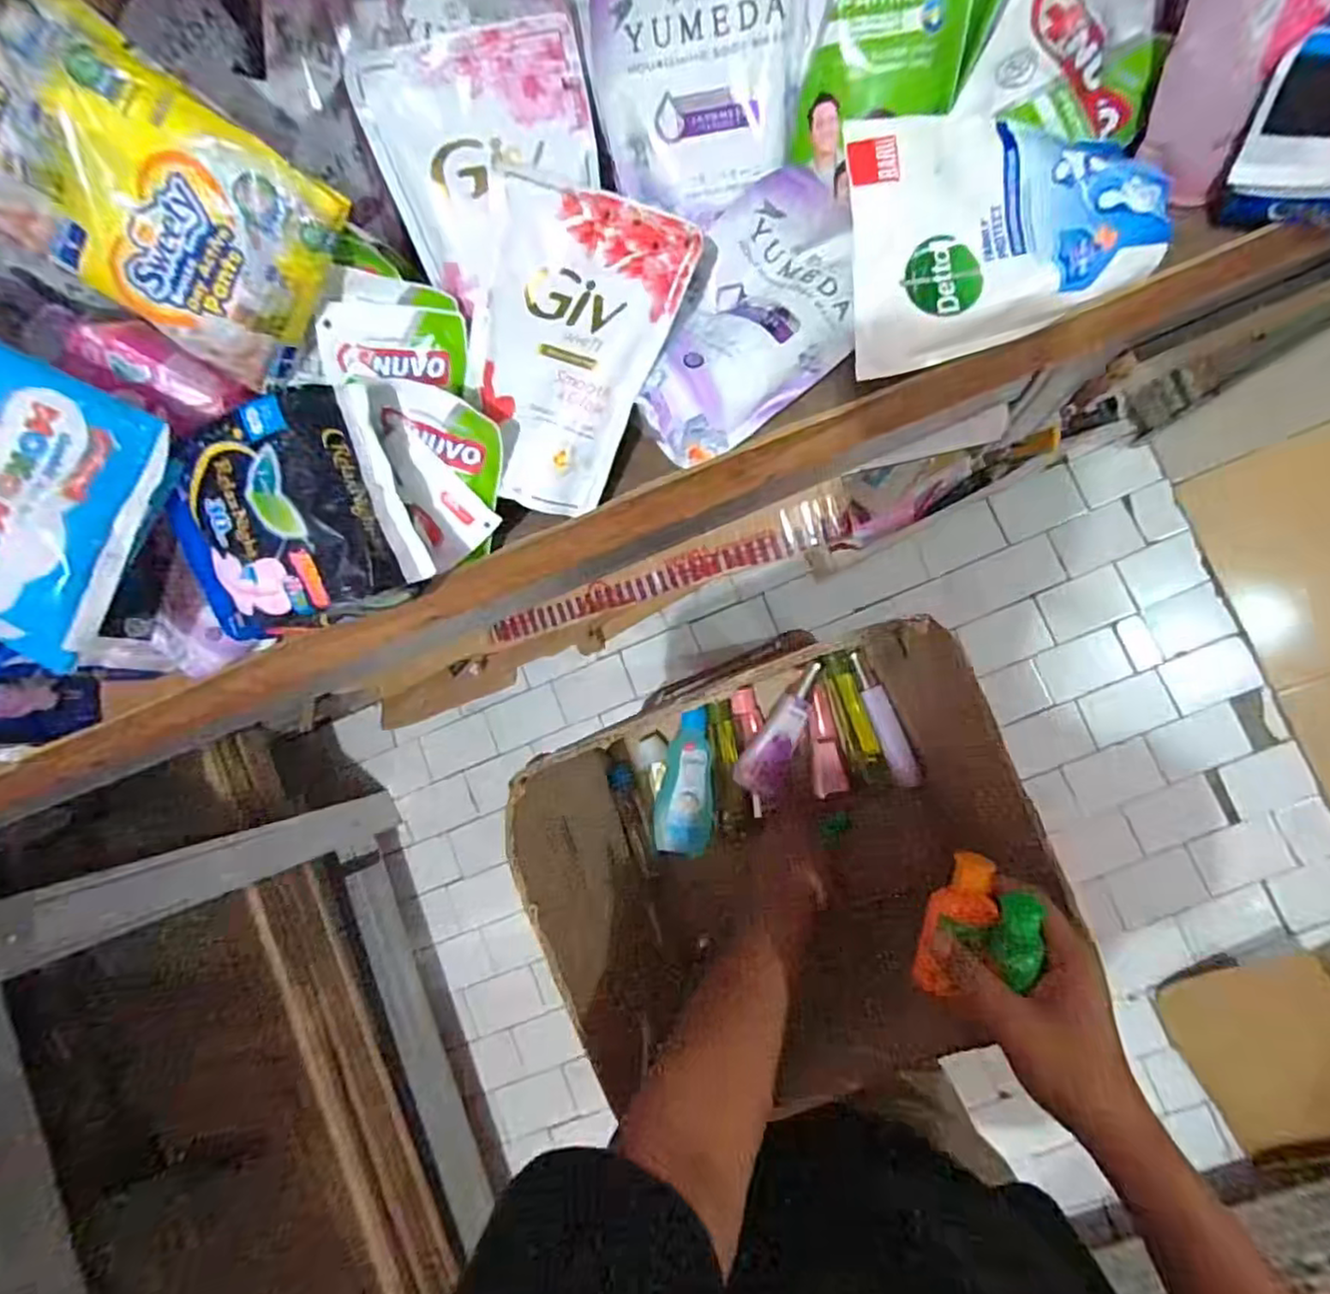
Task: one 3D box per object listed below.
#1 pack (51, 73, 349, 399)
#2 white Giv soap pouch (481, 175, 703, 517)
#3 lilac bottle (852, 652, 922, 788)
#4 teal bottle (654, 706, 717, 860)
[{"bbox_3d":[-0.273,-0.238,0.386,0.132,0.017,0.125,26,114,-25],"label":"pack"},{"bbox_3d":[-0.070,-0.192,0.439,0.127,0.031,0.189,22,102,8],"label":"white Giv soap pouch"},{"bbox_3d":[0.244,0.079,0.735,0.026,0.032,0.150,-18,84,5],"label":"lilac bottle"},{"bbox_3d":[0.021,0.151,0.741,0.064,0.043,0.156,-3,86,7],"label":"teal bottle"}]

